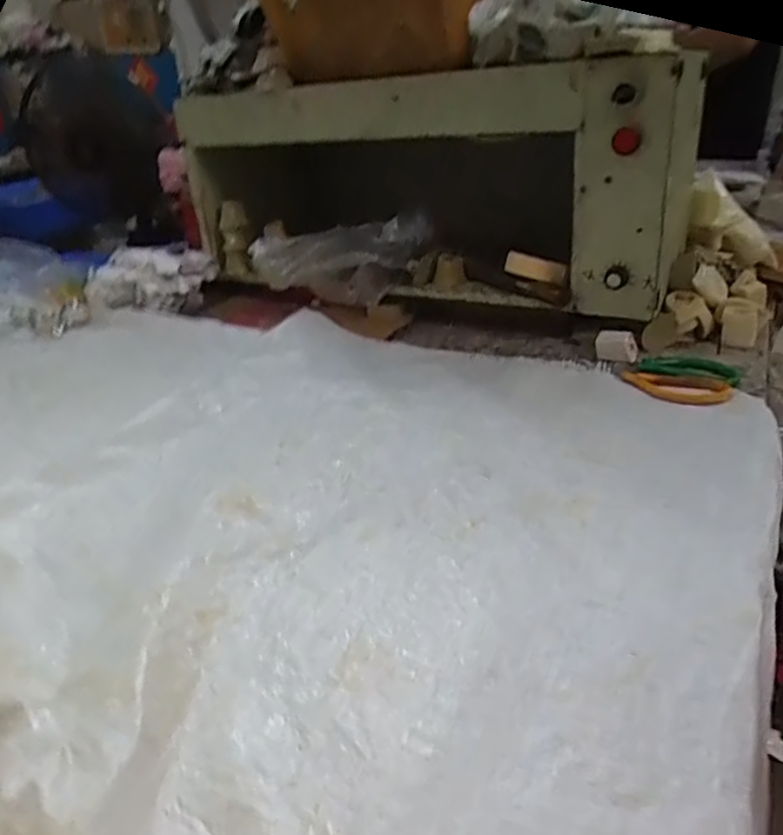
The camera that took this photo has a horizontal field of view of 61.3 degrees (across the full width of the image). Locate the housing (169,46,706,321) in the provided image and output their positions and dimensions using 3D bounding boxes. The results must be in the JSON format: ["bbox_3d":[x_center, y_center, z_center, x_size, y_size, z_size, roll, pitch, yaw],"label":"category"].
[{"bbox_3d":[0.009,-0.300,0.906,0.675,0.299,0.154,19,36,34],"label":"housing"}]

